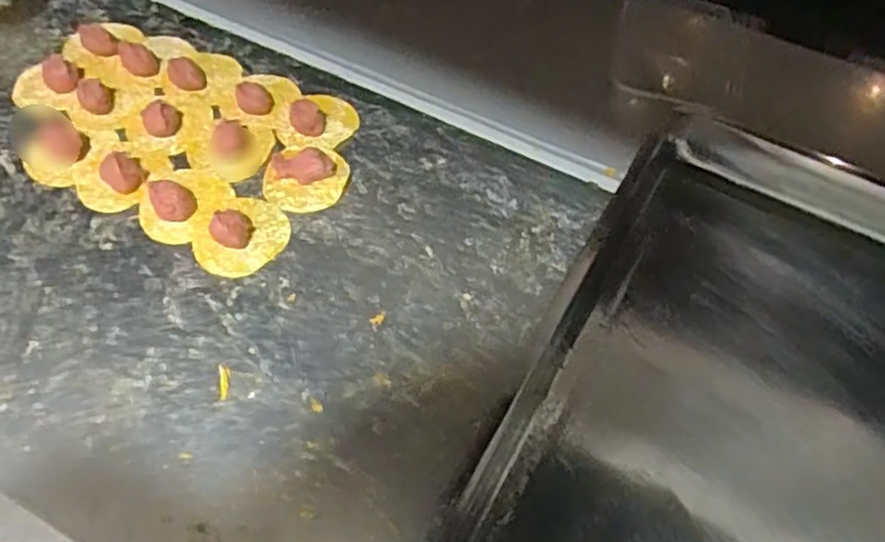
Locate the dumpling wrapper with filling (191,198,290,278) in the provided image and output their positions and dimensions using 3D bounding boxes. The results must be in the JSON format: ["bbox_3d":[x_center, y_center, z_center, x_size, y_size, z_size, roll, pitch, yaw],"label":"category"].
[{"bbox_3d":[-0.175,-0.033,0.576,0.069,0.019,0.082,26,59,14],"label":"dumpling wrapper with filling"}]

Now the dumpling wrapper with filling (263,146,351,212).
[{"bbox_3d":[-0.128,-0.089,0.618,0.074,0.010,0.070,1,56,-2],"label":"dumpling wrapper with filling"}]

